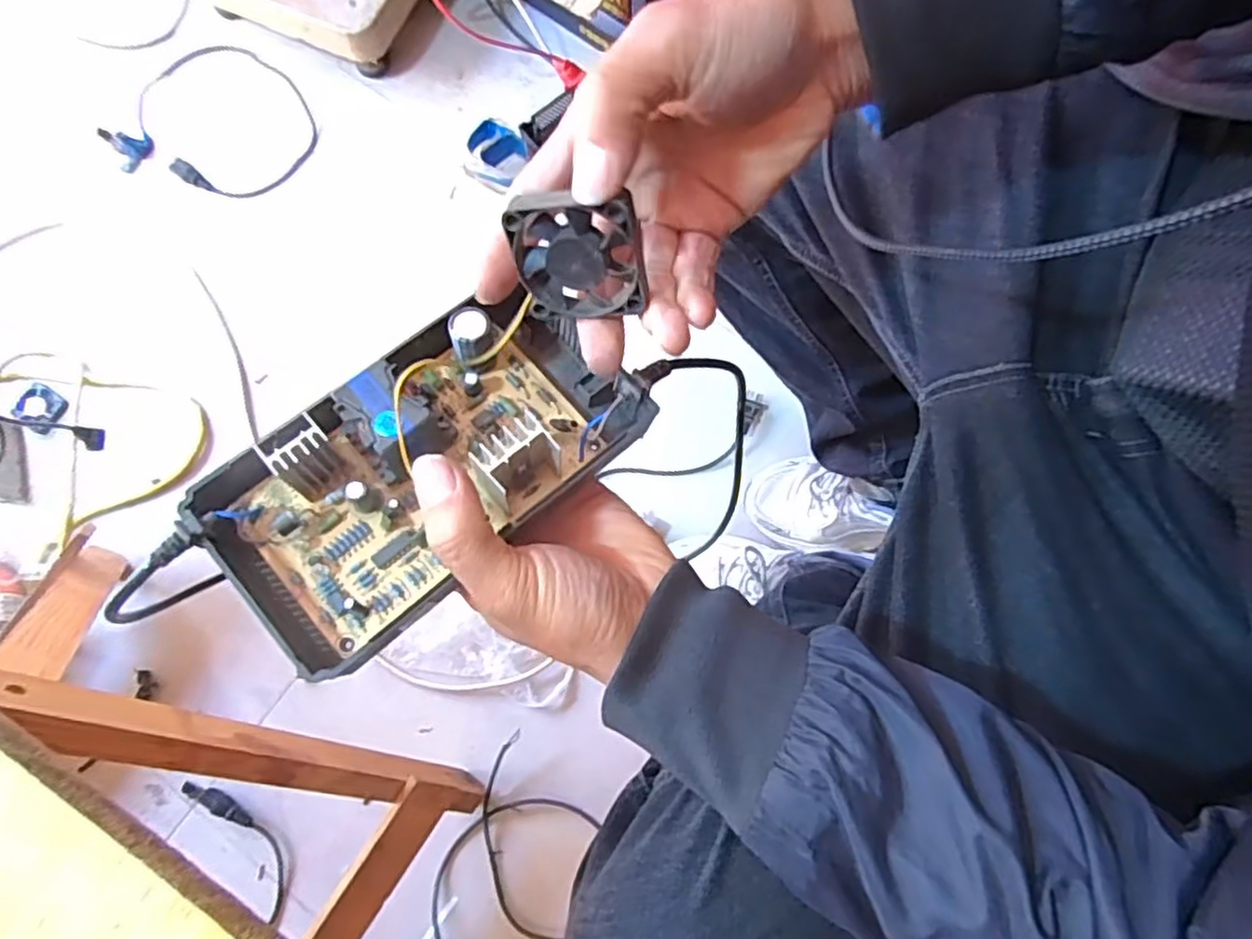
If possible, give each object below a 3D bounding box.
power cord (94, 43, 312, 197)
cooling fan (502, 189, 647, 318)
[{"bbox_3d":[-0.537,-0.461,0.920,0.266,0.028,0.195,14,79,4],"label":"power cord"},{"bbox_3d":[-0.019,-0.083,0.275,0.050,0.050,0.009,3,49,14],"label":"cooling fan"}]

